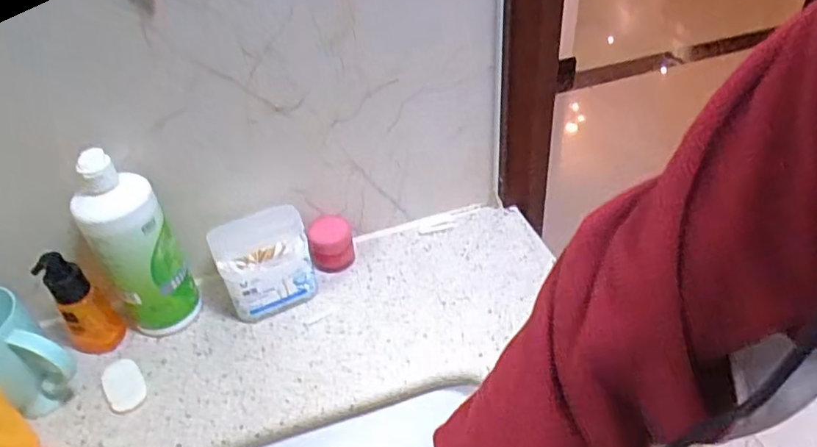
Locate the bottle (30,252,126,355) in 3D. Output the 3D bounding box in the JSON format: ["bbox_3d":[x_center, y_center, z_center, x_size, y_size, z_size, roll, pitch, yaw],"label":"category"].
[{"bbox_3d":[-0.310,0.071,0.548,0.049,0.113,0.039,-32,47,-28],"label":"bottle"}]

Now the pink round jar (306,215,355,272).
[{"bbox_3d":[-0.084,0.023,0.637,0.045,0.047,0.044,-3,40,3],"label":"pink round jar"}]

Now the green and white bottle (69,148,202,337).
[{"bbox_3d":[-0.250,0.024,0.538,0.067,0.190,0.056,-28,45,-25],"label":"green and white bottle"}]

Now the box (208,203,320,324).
[{"bbox_3d":[-0.142,0.040,0.584,0.089,0.096,0.059,-22,43,-18],"label":"box"}]

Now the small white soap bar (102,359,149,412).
[{"bbox_3d":[-0.261,0.147,0.537,0.033,0.006,0.056,-27,44,-23],"label":"small white soap bar"}]

